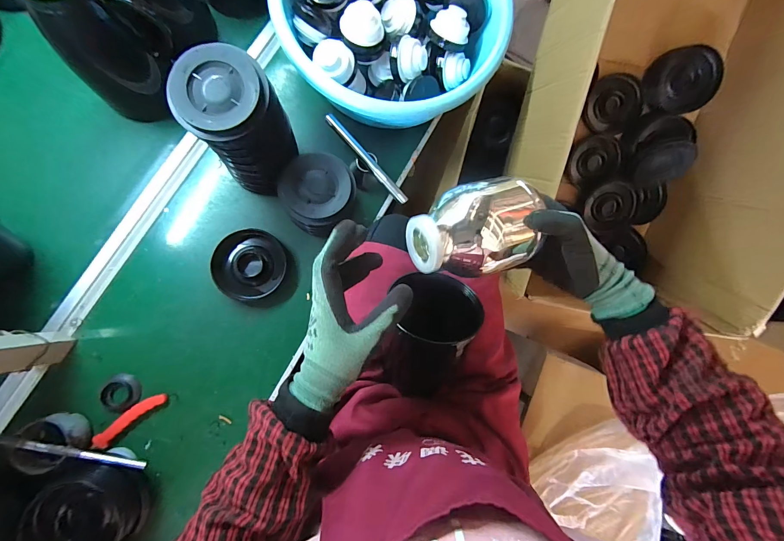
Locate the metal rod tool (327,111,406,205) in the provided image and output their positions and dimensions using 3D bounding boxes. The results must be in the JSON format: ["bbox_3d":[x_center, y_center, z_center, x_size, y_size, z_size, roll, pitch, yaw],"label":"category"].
[{"bbox_3d":[-0.044,-0.193,0.581,0.020,0.016,0.197,-43,90,-9],"label":"metal rod tool"}]

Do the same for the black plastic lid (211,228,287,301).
[{"bbox_3d":[-0.248,-0.011,0.579,0.113,0.032,0.117,1,84,-7],"label":"black plastic lid"}]

